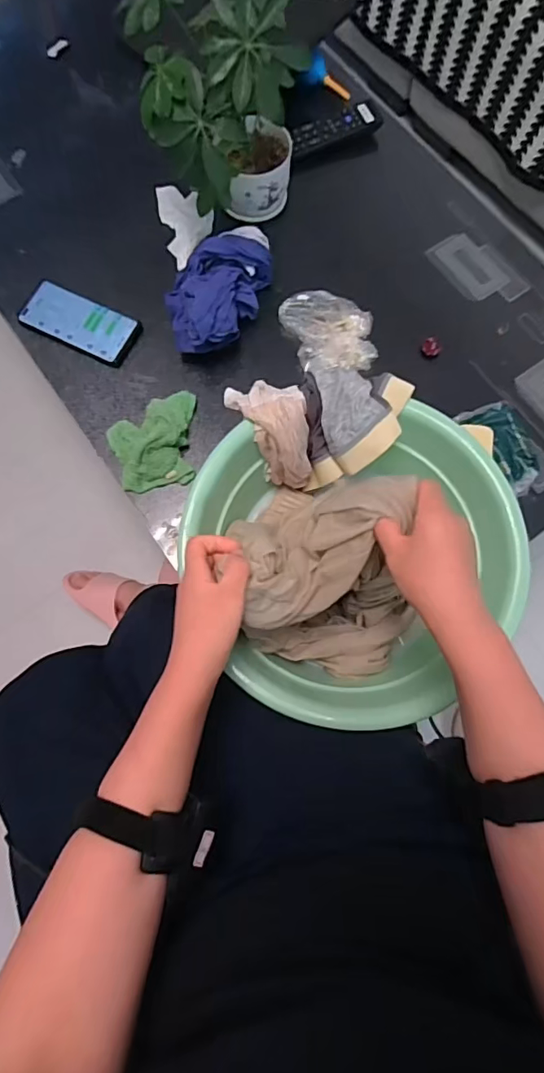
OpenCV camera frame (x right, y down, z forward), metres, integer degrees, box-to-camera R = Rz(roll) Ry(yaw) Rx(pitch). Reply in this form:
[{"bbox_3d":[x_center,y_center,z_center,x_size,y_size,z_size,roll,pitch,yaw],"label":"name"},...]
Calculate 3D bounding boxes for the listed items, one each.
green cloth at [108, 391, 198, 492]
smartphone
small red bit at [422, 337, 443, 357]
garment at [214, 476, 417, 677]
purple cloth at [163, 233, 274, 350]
[{"bbox_3d":[-0.153,-0.128,0.650,0.112,0.041,0.121,-11,76,-2],"label":"green cloth"},{"bbox_3d":[-0.271,-0.302,0.708,0.163,0.008,0.077,26,78,7],"label":"smartphone"},{"bbox_3d":[0.224,-0.264,0.701,0.027,0.018,0.025,0,76,1],"label":"small red bit"},{"bbox_3d":[0.046,0.051,0.484,0.155,0.192,0.158,-2,76,0],"label":"garment"},{"bbox_3d":[-0.076,-0.328,0.680,0.106,0.079,0.172,24,77,6],"label":"purple cloth"}]

